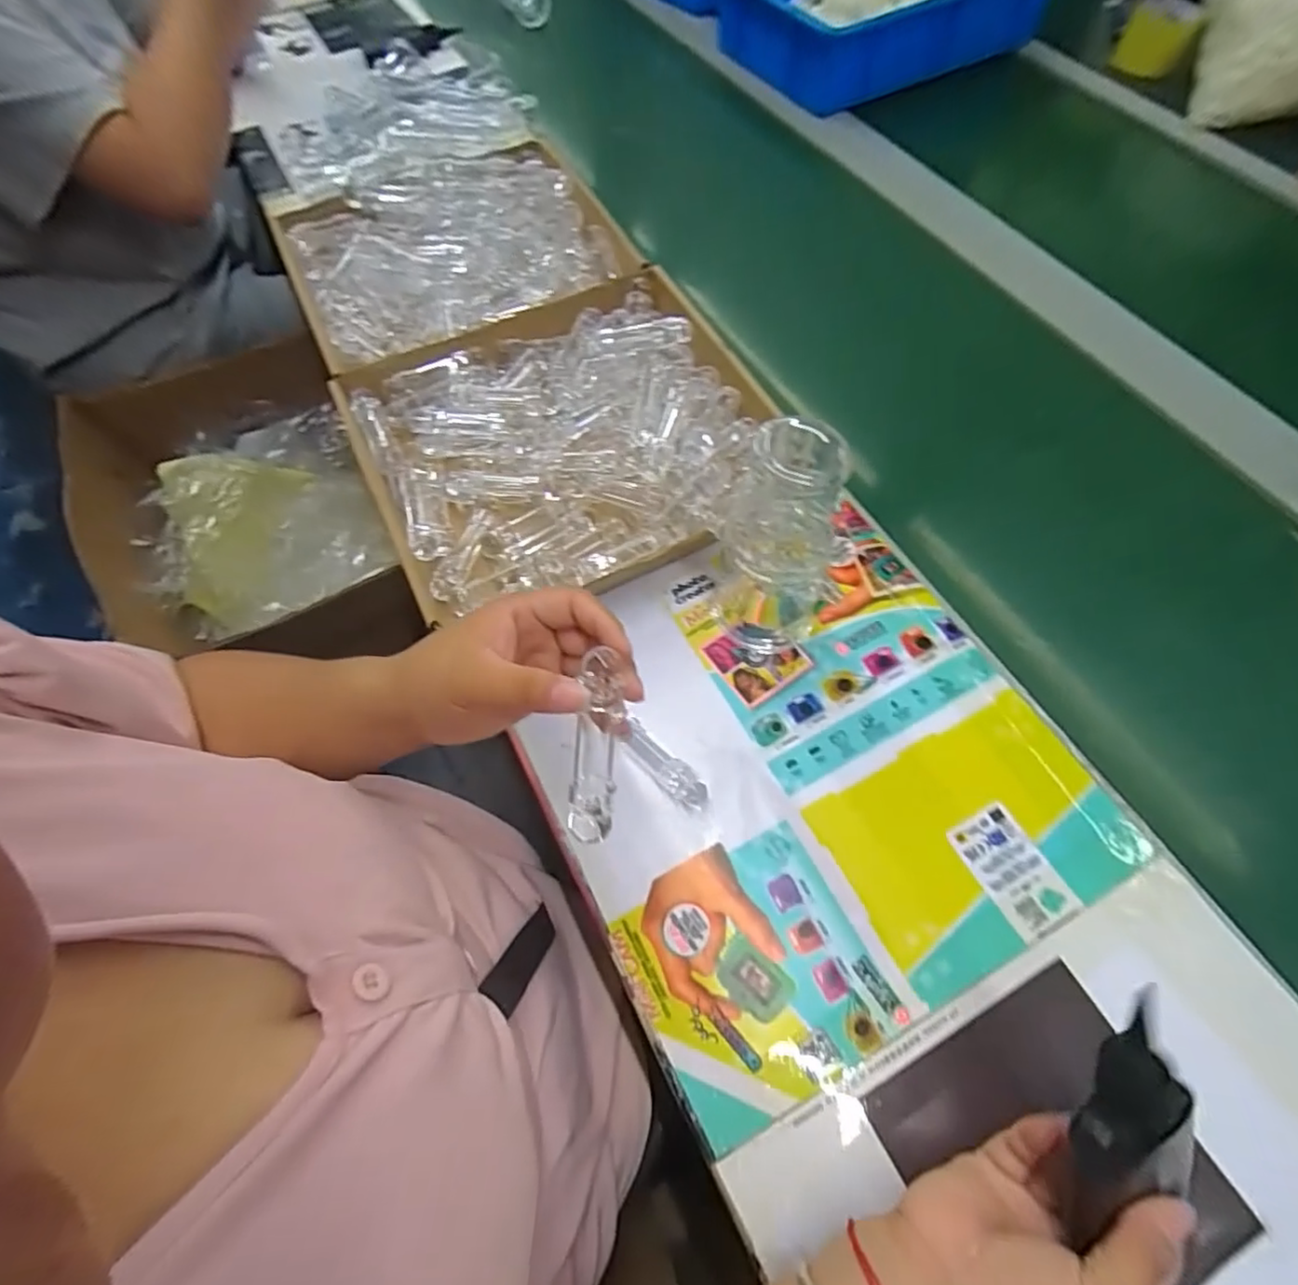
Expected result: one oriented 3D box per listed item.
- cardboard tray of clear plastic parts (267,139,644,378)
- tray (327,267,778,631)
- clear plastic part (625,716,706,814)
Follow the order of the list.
[{"bbox_3d":[-0.194,-0.387,0.621,0.301,0.050,0.247,-25,65,-11],"label":"cardboard tray of clear plastic parts"},{"bbox_3d":[-0.072,-0.168,0.528,0.311,0.052,0.274,-24,64,-10],"label":"tray"},{"bbox_3d":[0.011,0.084,0.428,0.018,0.017,0.073,-42,68,-17],"label":"clear plastic part"}]

